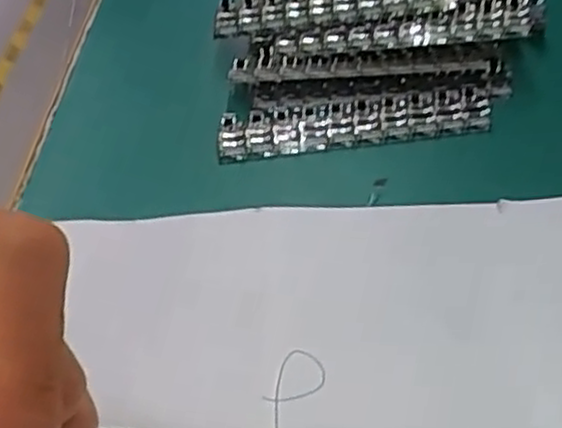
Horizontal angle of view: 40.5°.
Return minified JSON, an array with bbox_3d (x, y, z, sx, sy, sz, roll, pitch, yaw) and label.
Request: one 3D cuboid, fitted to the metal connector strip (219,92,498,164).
[{"bbox_3d":[0.030,-0.037,0.310,0.110,0.004,0.023,-6,60,-1],"label":"metal connector strip"}]

